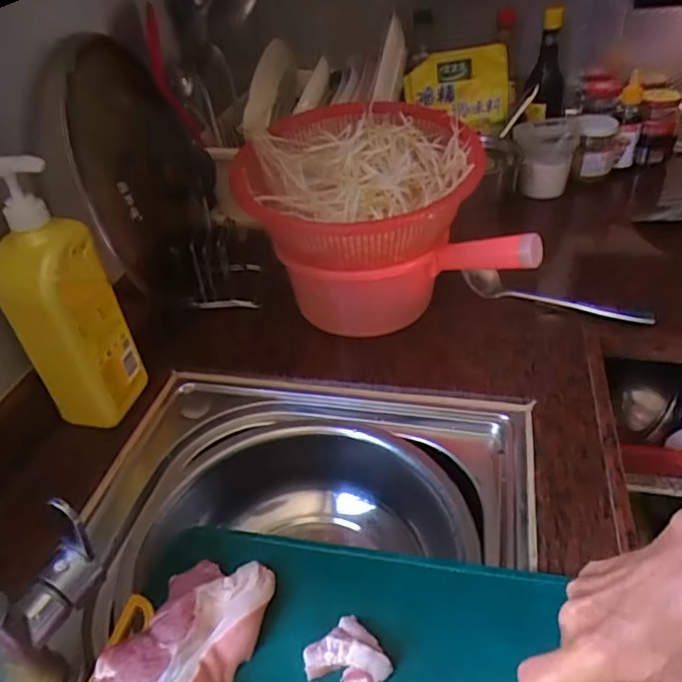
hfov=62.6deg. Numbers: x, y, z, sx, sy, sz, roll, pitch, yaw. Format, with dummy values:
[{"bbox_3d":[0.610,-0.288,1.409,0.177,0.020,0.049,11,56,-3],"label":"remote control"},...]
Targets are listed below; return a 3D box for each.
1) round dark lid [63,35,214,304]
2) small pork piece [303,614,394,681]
[{"bbox_3d":[-0.236,-0.209,0.687,0.067,0.268,0.241,-6,62,19],"label":"round dark lid"},{"bbox_3d":[0.004,0.232,0.406,0.051,0.024,0.047,-26,42,-24],"label":"small pork piece"}]

